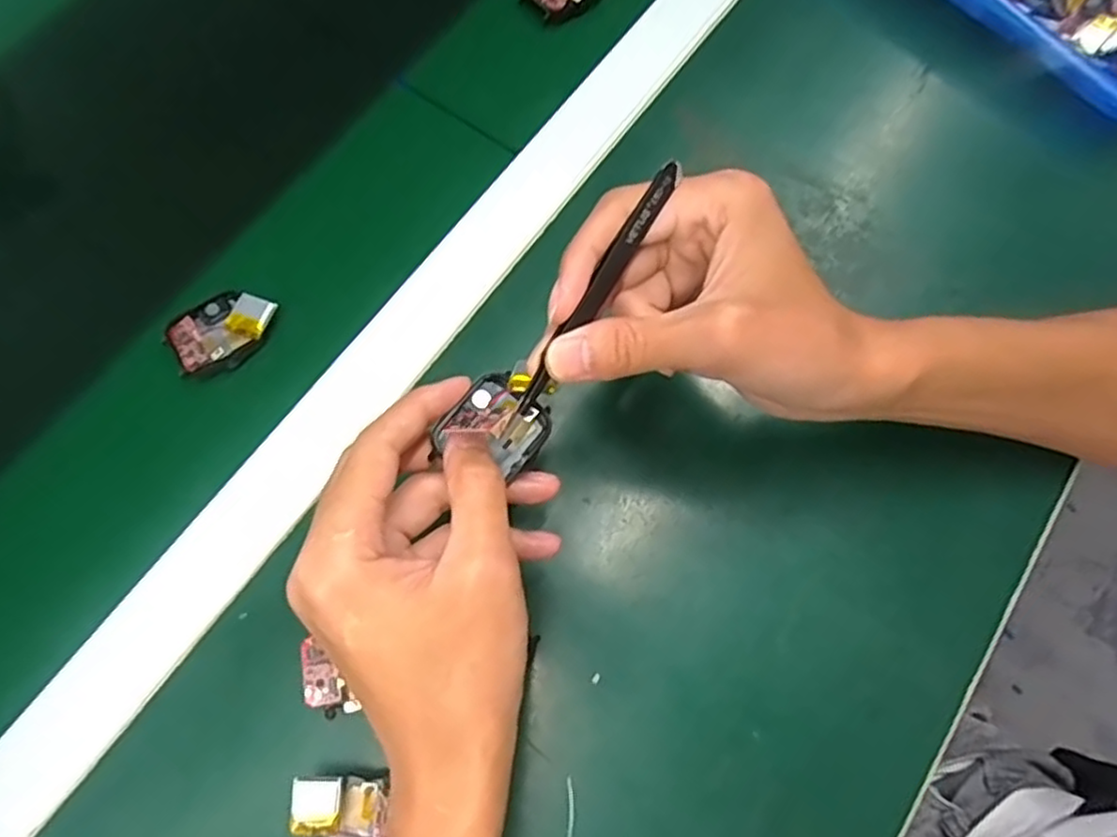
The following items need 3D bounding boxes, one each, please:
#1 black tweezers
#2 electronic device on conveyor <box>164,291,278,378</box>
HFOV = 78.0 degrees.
[{"bbox_3d":[0.011,-0.042,0.256,0.007,0.009,0.118,33,94,10],"label":"black tweezers"},{"bbox_3d":[-0.173,-0.047,0.356,0.054,0.011,0.039,-29,74,-9],"label":"electronic device on conveyor"}]

